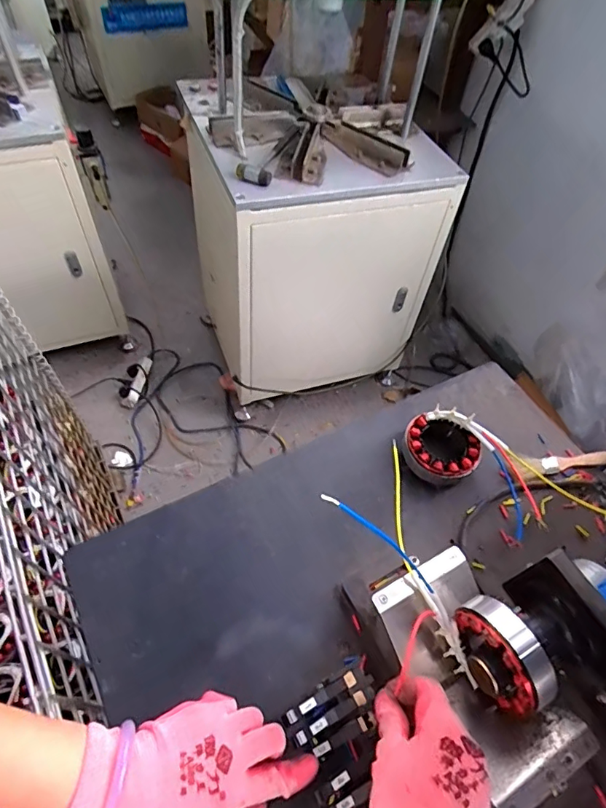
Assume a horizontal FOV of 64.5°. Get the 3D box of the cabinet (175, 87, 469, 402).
[{"bbox_3d":[0.005,-0.454,1.379,0.554,0.669,0.536,-14,57,-14],"label":"cabinet"}]

